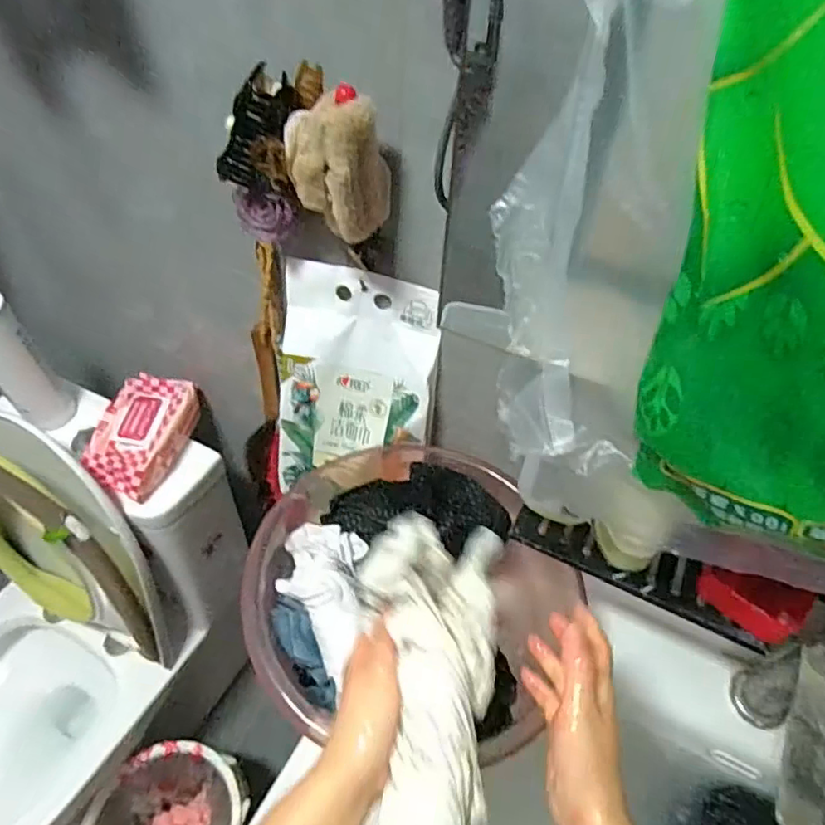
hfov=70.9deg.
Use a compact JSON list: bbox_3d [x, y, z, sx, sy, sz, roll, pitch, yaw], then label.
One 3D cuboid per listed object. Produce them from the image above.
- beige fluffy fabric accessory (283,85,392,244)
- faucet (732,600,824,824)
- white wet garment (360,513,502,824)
[{"bbox_3d":[-0.059,-0.201,0.487,0.089,0.115,0.060,-4,47,-8],"label":"beige fluffy fabric accessory"},{"bbox_3d":[0.364,0.303,0.535,0.074,0.171,0.191,21,49,16],"label":"faucet"},{"bbox_3d":[0.005,0.187,0.379,0.097,0.052,0.277,9,48,4],"label":"white wet garment"}]

